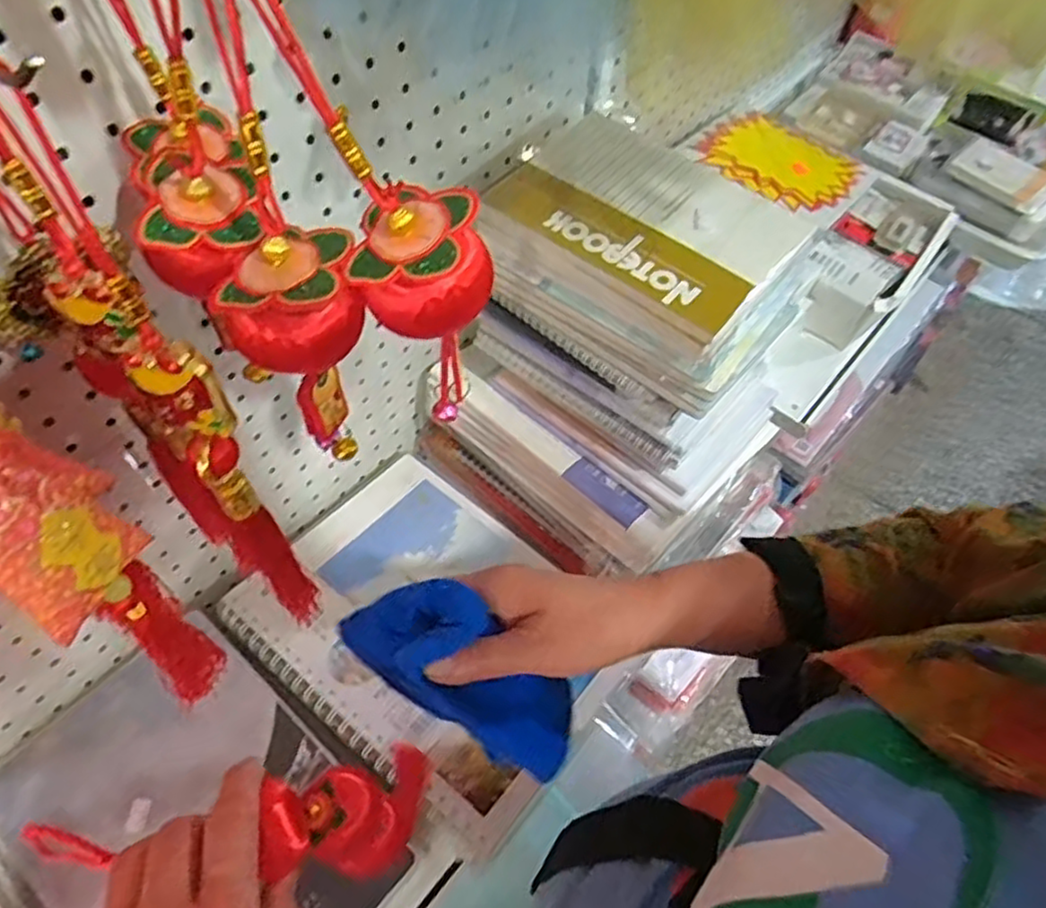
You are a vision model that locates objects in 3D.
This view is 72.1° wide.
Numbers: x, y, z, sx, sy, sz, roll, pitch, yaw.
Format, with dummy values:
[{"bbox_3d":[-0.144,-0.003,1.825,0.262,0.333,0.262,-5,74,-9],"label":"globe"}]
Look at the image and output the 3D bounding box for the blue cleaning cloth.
[{"bbox_3d":[-0.026,0.124,0.397,0.143,0.052,0.052,42,59,-14],"label":"blue cleaning cloth"}]

